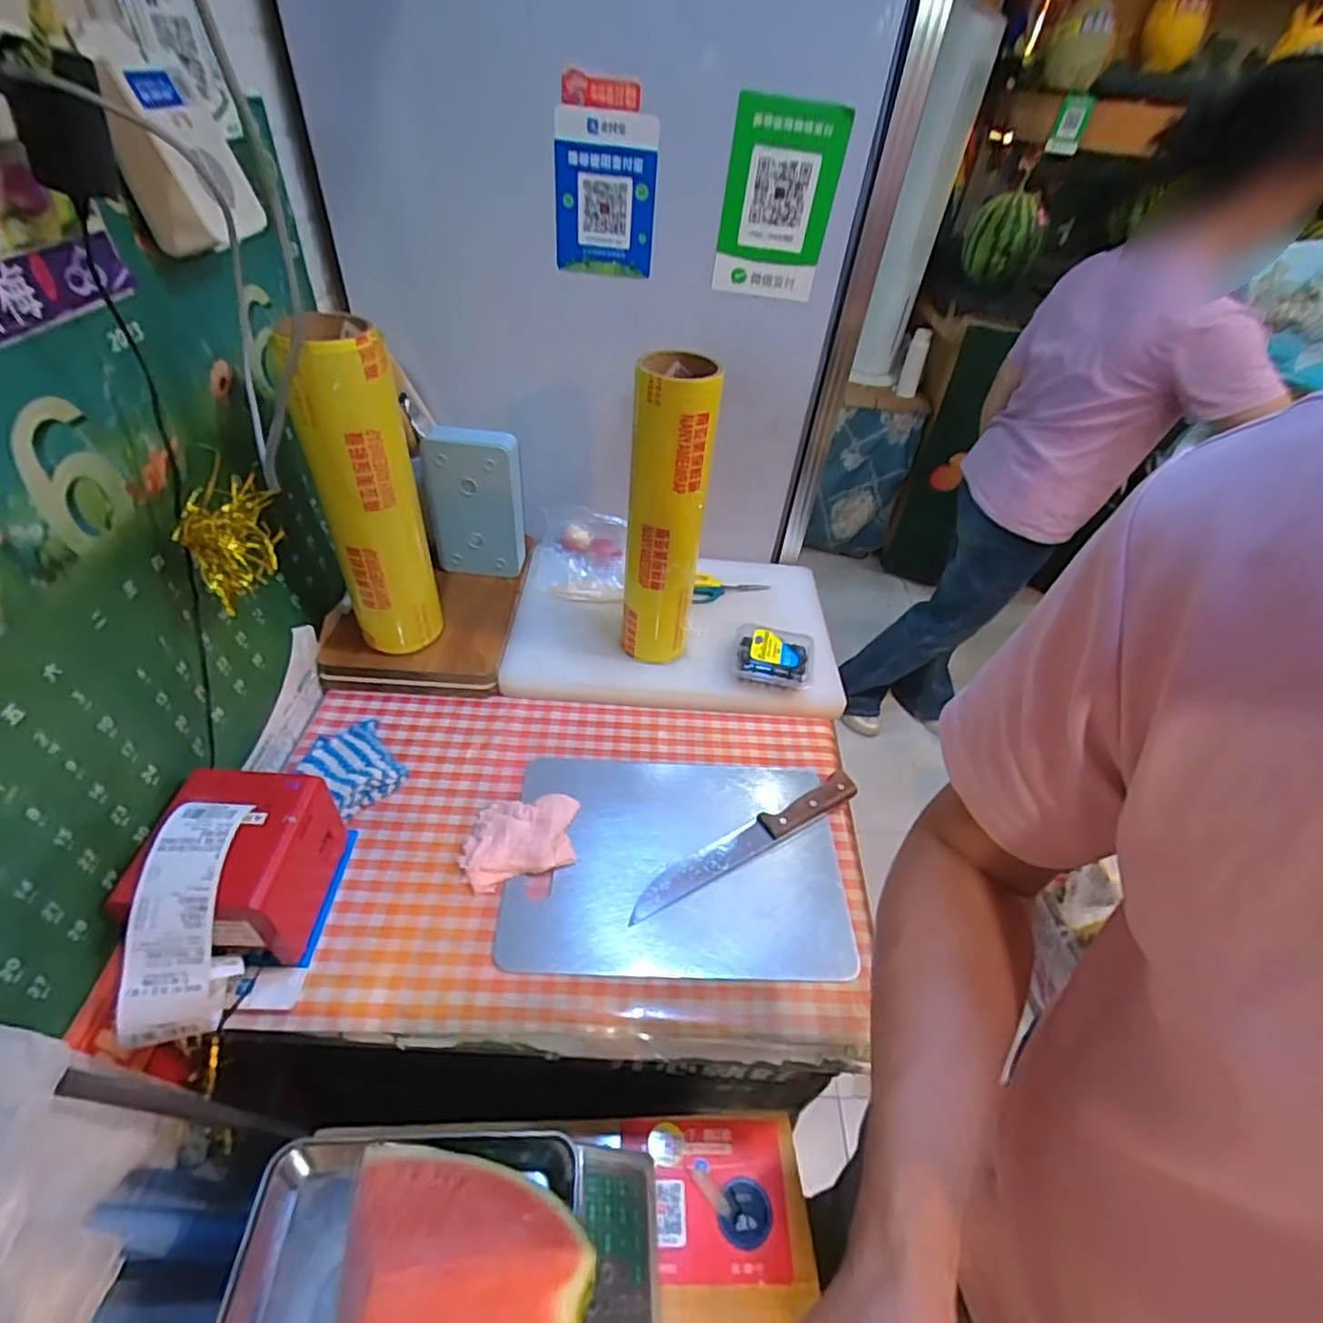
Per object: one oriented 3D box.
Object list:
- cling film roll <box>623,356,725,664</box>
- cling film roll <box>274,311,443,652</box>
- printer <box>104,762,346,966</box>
[{"bbox_3d":[0.005,-0.161,0.749,0.087,0.352,0.095,4,44,-3],"label":"cling film roll"},{"bbox_3d":[-0.317,-0.167,0.703,0.099,0.373,0.085,-13,47,-19],"label":"cling film roll"},{"bbox_3d":[-0.360,0.177,0.554,0.107,0.124,0.128,6,44,-1],"label":"printer"}]

